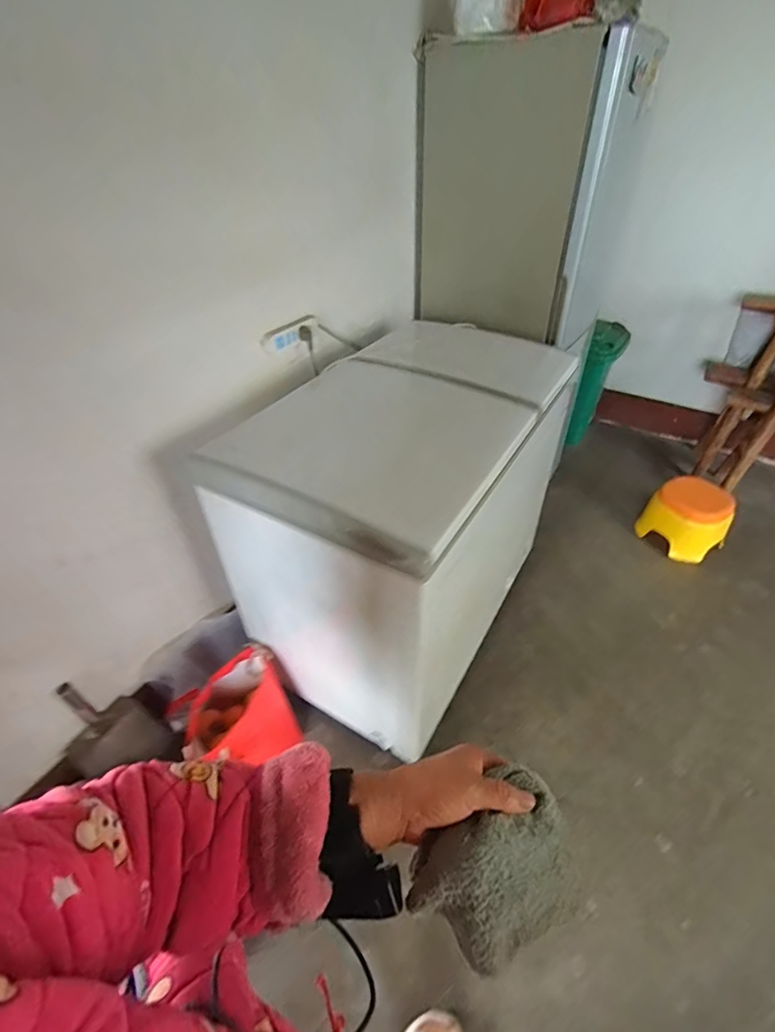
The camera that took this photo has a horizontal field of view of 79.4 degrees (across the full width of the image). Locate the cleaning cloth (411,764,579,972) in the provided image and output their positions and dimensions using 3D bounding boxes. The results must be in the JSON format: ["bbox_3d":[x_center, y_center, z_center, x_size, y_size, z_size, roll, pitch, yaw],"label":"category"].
[{"bbox_3d":[0.089,0.268,0.348,0.126,0.029,0.096,-37,82,-15],"label":"cleaning cloth"}]

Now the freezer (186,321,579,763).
[{"bbox_3d":[0.110,-0.049,1.420,0.569,0.779,1.121,21,45,25],"label":"freezer"}]

